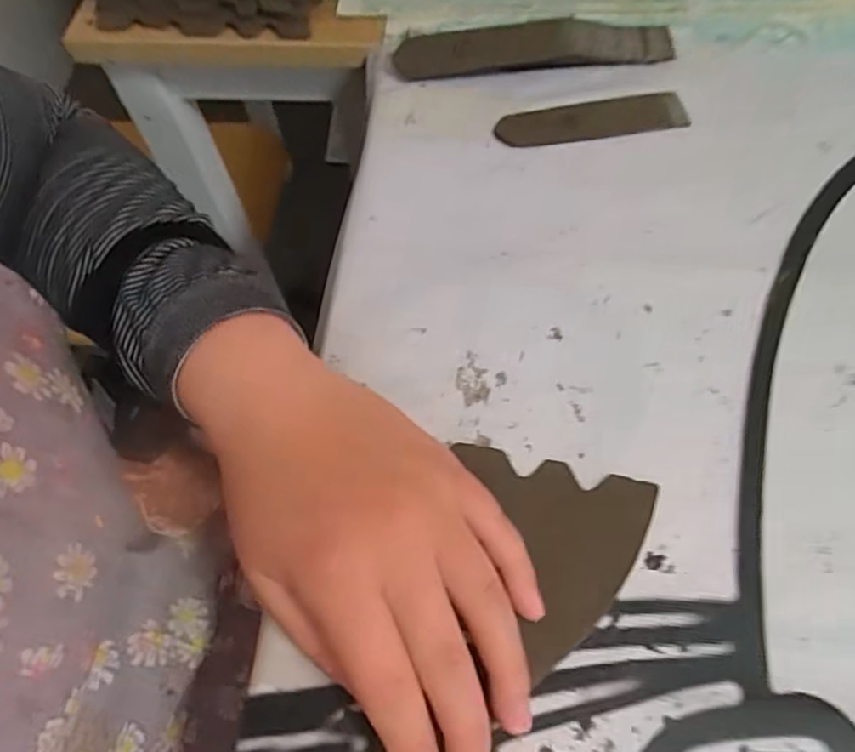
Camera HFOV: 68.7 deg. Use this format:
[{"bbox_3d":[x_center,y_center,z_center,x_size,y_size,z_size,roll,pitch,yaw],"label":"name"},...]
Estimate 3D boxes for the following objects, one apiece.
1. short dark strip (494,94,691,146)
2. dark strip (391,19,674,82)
[{"bbox_3d":[0.093,-0.149,0.361,0.108,0.006,0.030,-9,61,-2],"label":"short dark strip"},{"bbox_3d":[0.066,-0.199,0.377,0.167,0.018,0.026,-5,61,0],"label":"dark strip"}]

